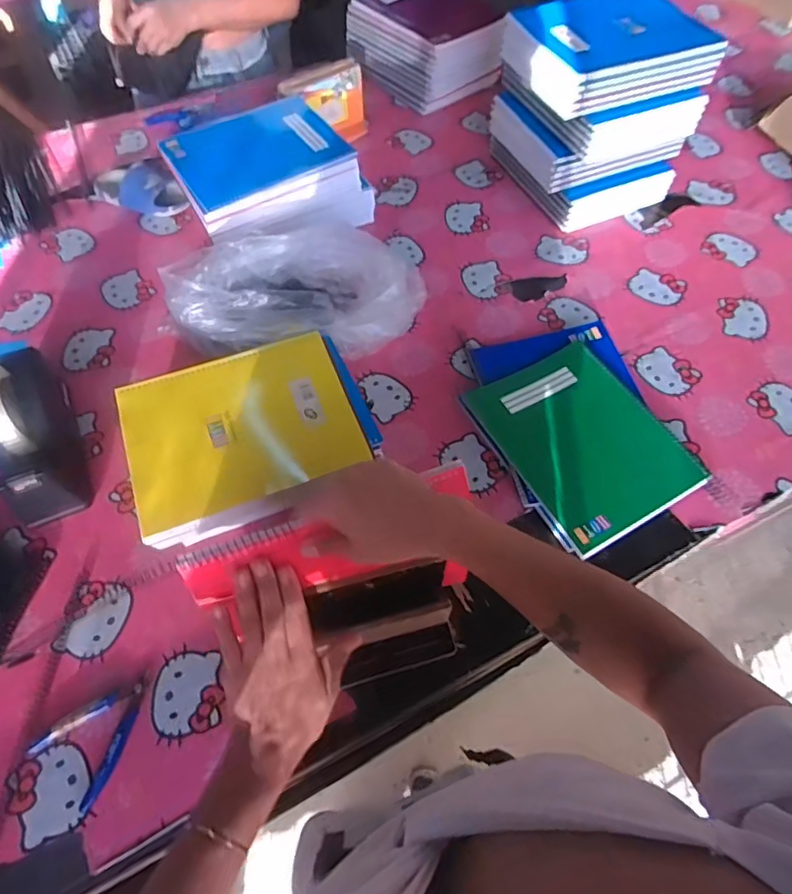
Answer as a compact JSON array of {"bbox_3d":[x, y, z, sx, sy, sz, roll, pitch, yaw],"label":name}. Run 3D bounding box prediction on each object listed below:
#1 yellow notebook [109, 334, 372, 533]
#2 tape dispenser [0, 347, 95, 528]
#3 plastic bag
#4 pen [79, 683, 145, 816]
[{"bbox_3d":[-0.178,-0.027,0.649,0.250,0.015,0.188,-19,66,-13],"label":"yellow notebook"},{"bbox_3d":[-0.437,-0.017,0.675,0.073,0.126,0.217,-21,61,-12],"label":"tape dispenser"},{"bbox_3d":[-0.129,-0.206,0.795,0.343,0.109,0.177,-7,59,-4],"label":"plastic bag"},{"bbox_3d":[-0.274,0.293,0.552,0.016,0.008,0.114,13,60,8],"label":"pen"}]

